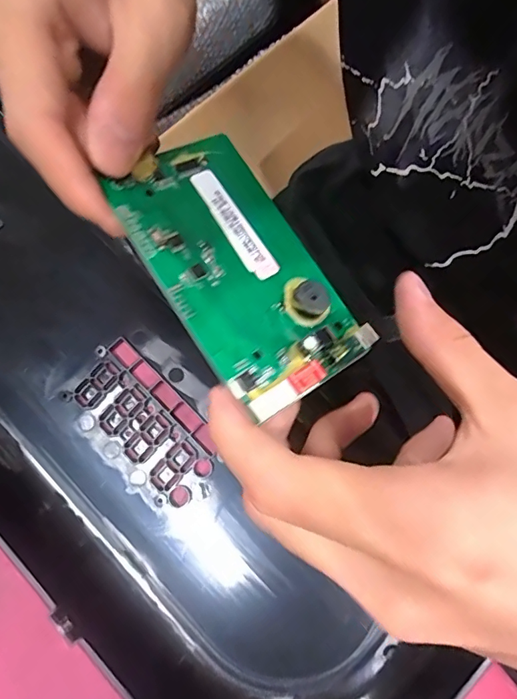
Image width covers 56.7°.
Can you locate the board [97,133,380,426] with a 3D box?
[{"bbox_3d":[-0.007,-0.032,0.177,0.059,0.008,0.104,-31,84,-26],"label":"board"}]

